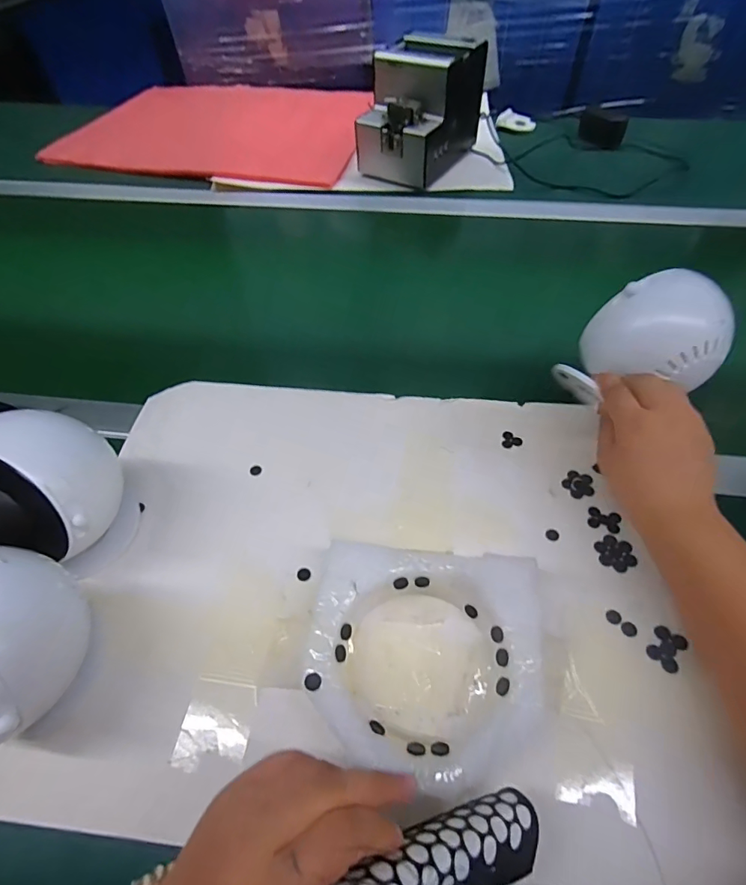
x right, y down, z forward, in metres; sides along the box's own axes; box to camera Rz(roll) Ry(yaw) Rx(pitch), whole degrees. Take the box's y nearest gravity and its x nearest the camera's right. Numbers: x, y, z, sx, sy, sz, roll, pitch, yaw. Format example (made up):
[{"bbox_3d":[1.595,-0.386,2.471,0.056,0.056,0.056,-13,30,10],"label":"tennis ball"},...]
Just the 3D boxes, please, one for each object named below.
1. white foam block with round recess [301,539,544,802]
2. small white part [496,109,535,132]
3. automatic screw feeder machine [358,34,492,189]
[{"bbox_3d":[0.034,0.141,0.293,0.153,0.037,0.135,4,54,2],"label":"white foam block with round recess"},{"bbox_3d":[0.265,-0.592,0.831,0.065,0.017,0.042,24,58,16],"label":"small white part"},{"bbox_3d":[0.075,-0.524,0.712,0.129,0.146,0.182,27,59,18],"label":"automatic screw feeder machine"}]

